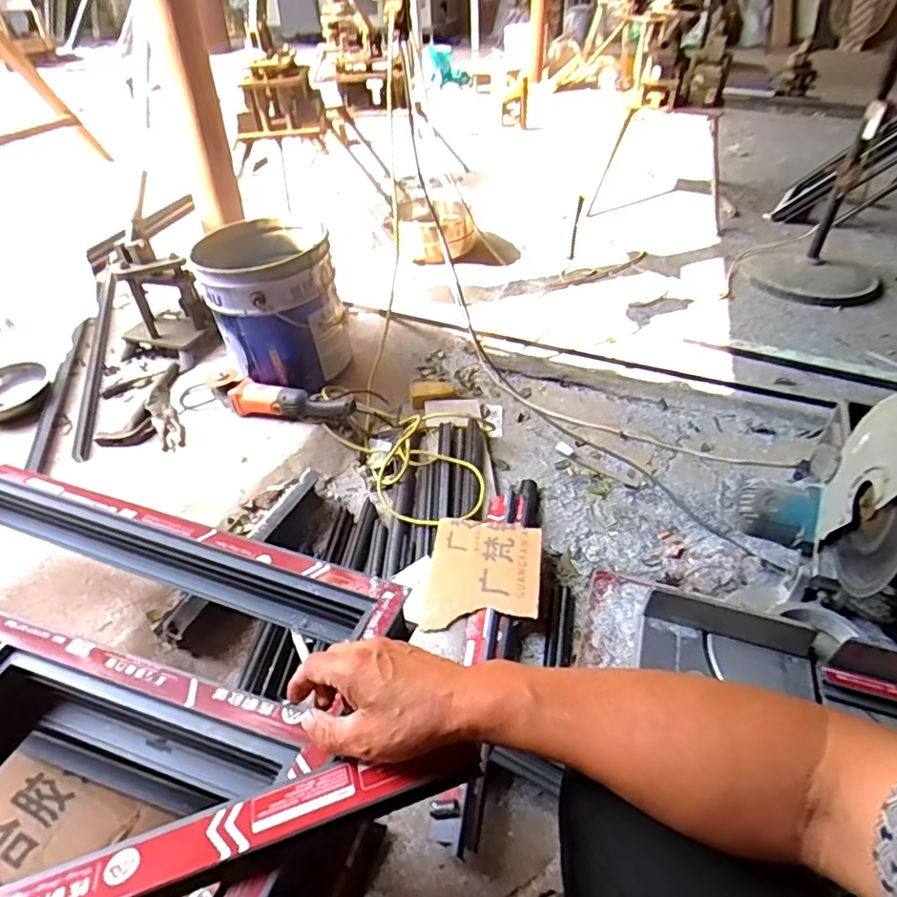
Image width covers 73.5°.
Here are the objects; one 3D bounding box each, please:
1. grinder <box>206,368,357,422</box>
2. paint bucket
[{"bbox_3d":[-0.353,-0.100,1.284,0.340,0.079,0.072,10,42,12],"label":"grinder"},{"bbox_3d":[-0.383,-0.318,1.322,0.260,0.282,0.283,0,40,0],"label":"paint bucket"}]

